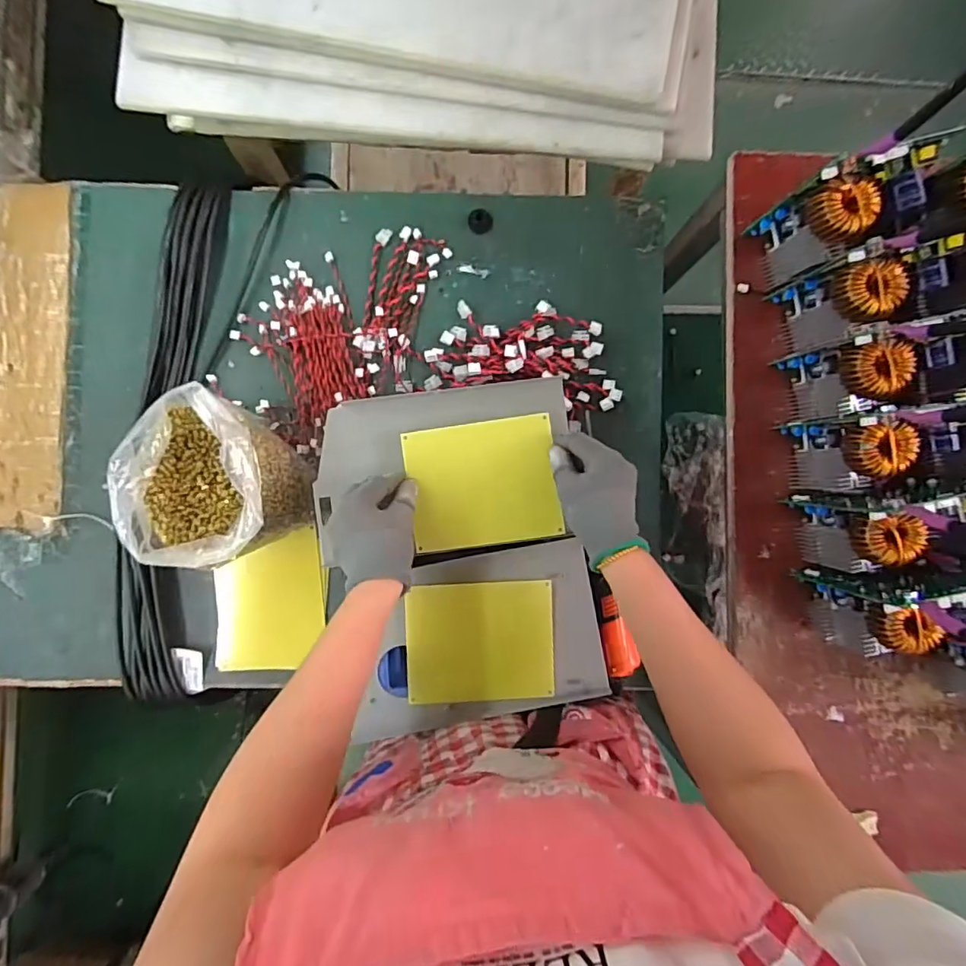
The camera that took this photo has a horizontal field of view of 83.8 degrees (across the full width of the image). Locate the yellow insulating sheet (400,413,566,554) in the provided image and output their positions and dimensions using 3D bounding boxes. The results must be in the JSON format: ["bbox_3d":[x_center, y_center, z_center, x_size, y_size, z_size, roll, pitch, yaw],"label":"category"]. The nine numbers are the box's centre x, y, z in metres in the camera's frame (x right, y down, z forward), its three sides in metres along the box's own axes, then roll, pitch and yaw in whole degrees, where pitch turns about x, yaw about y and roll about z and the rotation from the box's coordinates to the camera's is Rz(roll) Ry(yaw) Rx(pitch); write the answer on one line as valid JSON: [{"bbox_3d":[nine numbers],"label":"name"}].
[{"bbox_3d":[-0.001,0.001,0.553,0.147,0.007,0.124,-8,91,3],"label":"yellow insulating sheet"}]

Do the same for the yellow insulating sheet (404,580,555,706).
[{"bbox_3d":[-0.003,0.169,0.572,0.153,0.009,0.122,-2,87,-4],"label":"yellow insulating sheet"}]

